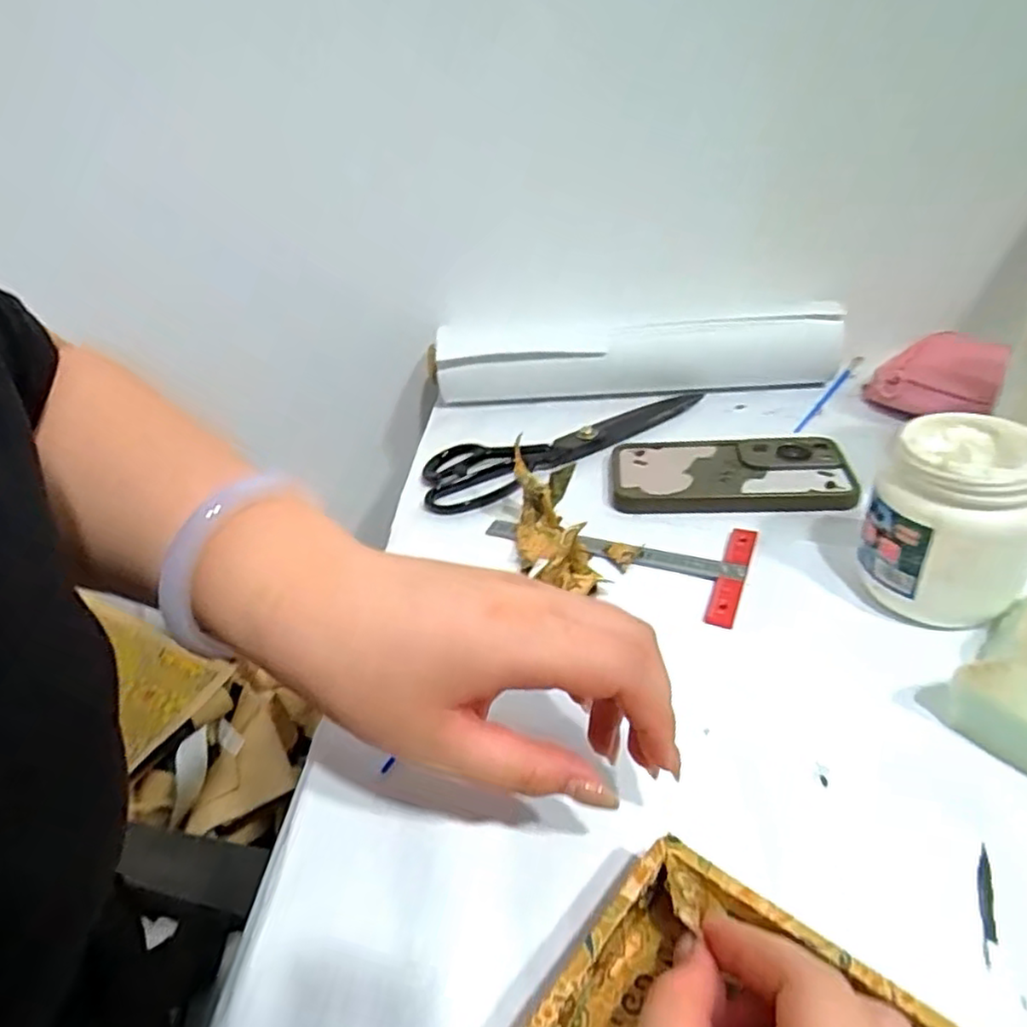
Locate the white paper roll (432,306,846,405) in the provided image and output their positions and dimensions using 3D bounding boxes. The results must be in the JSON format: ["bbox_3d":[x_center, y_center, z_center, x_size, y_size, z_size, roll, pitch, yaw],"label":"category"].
[{"bbox_3d":[0.103,-0.145,0.606,0.346,0.065,0.061,-3,35,4],"label":"white paper roll"}]

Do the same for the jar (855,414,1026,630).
[{"bbox_3d":[0.225,0.005,0.352,0.072,0.095,0.067,16,40,27],"label":"jar"}]

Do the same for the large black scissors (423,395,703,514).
[{"bbox_3d":[0.048,-0.054,0.532,0.243,0.013,0.071,-14,36,-12],"label":"large black scissors"}]

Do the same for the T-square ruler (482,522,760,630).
[{"bbox_3d":[0.061,0.022,0.433,0.168,0.005,0.084,11,38,22],"label":"T-square ruler"}]

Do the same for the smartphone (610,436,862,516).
[{"bbox_3d":[0.151,-0.029,0.484,0.158,0.013,0.076,0,35,8],"label":"smartphone"}]

